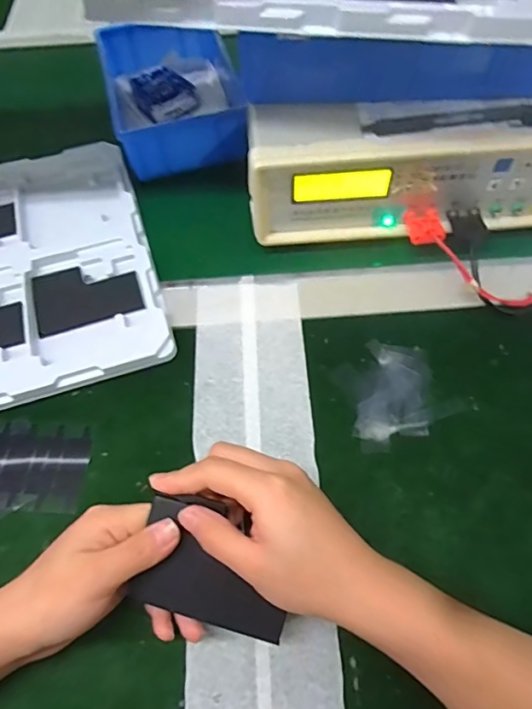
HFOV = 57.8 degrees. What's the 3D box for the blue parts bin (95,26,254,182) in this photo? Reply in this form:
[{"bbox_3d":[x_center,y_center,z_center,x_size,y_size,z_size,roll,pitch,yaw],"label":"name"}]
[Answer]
[{"bbox_3d":[-0.101,-0.283,0.523,0.128,0.062,0.192,-15,59,-5],"label":"blue parts bin"}]

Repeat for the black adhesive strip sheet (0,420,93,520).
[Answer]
[{"bbox_3d":[-0.188,0.089,0.354,0.115,0.004,0.076,-15,61,-10],"label":"black adhesive strip sheet"}]

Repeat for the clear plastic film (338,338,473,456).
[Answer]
[{"bbox_3d":[0.099,0.027,0.377,0.083,0.004,0.081,-19,60,-8],"label":"clear plastic film"}]

